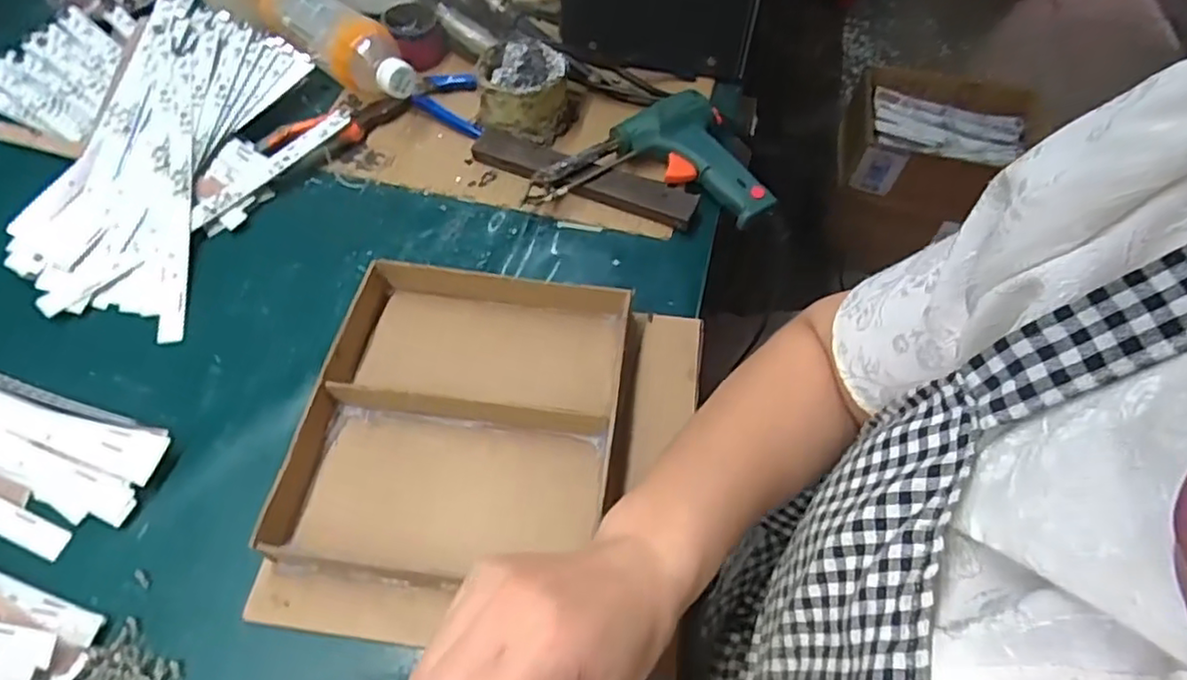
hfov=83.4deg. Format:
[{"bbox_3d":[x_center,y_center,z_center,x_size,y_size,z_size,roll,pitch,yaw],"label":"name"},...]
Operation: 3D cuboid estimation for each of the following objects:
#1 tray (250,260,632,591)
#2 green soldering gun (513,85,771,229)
[{"bbox_3d":[-0.085,0.049,0.465,0.206,0.036,0.234,8,58,0],"label":"tray"},{"bbox_3d":[0.053,-0.164,0.589,0.198,0.053,0.111,10,58,2],"label":"green soldering gun"}]

